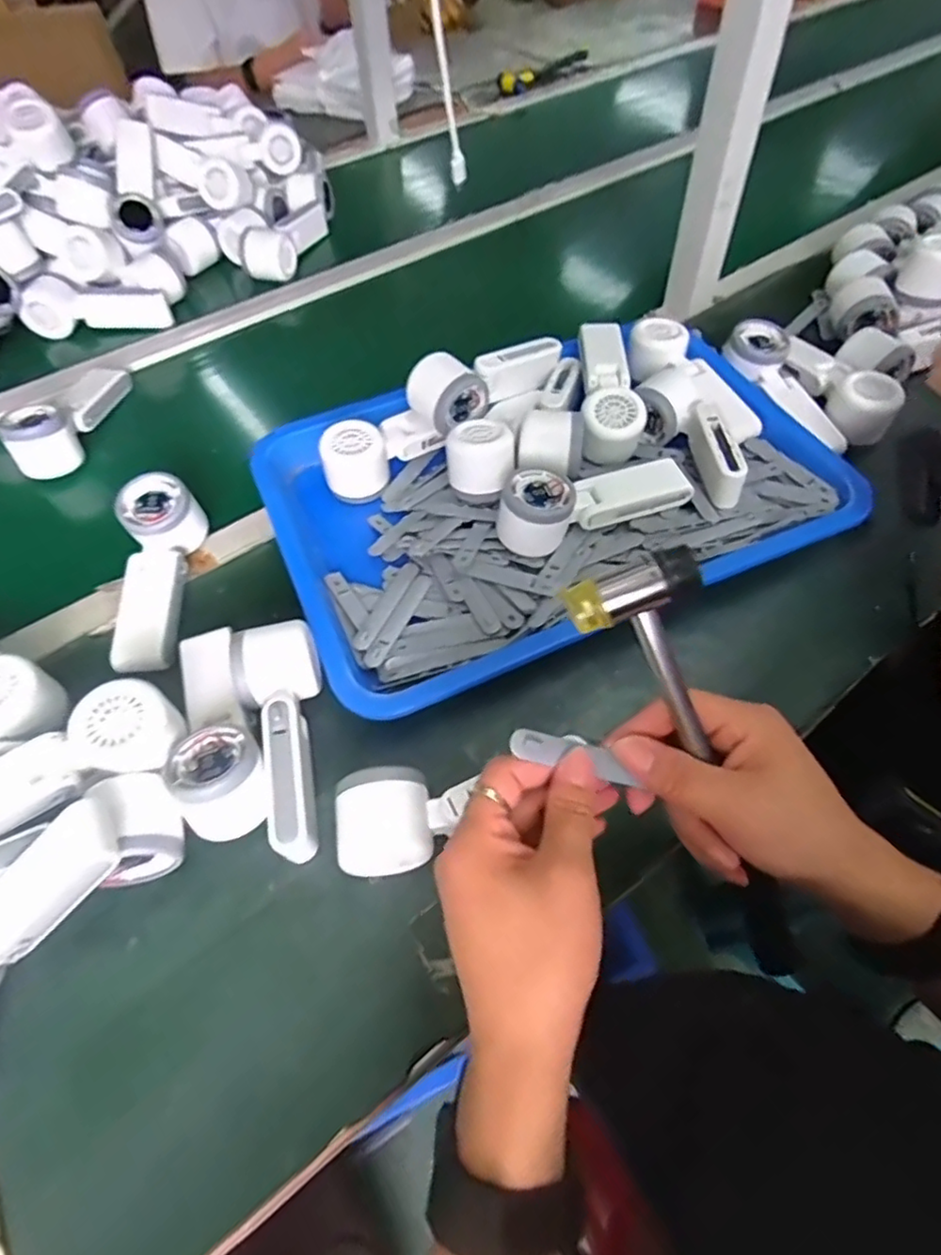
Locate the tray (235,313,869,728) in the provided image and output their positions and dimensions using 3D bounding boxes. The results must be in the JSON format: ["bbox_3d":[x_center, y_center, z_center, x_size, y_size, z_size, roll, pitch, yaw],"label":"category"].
[{"bbox_3d":[0.068,-0.134,0.546,0.468,0.063,0.311,-22,57,-12],"label":"tray"}]

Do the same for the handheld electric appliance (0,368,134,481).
[{"bbox_3d":[-0.416,-0.225,0.648,0.050,0.055,0.166,0,55,3],"label":"handheld electric appliance"}]

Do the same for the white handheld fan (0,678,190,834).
[{"bbox_3d":[-0.273,0.089,0.391,0.172,0.038,0.050,-22,57,-12],"label":"white handheld fan"}]

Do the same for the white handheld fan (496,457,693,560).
[{"bbox_3d":[0.102,-0.110,0.520,0.161,0.047,0.046,-19,57,-10],"label":"white handheld fan"}]

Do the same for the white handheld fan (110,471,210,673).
[{"bbox_3d":[-0.260,-0.043,0.520,0.054,0.045,0.163,-2,73,1],"label":"white handheld fan"}]

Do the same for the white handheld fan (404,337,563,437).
[{"bbox_3d":[0.024,-0.236,0.576,0.167,0.048,0.052,-32,60,-18],"label":"white handheld fan"}]

